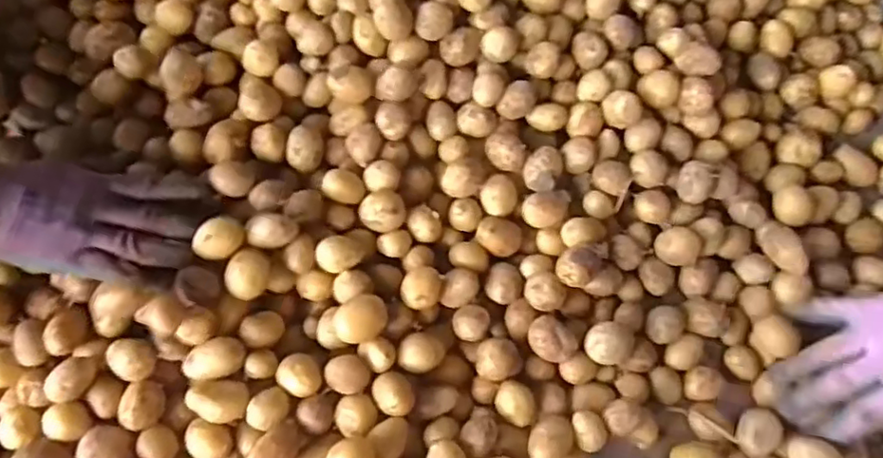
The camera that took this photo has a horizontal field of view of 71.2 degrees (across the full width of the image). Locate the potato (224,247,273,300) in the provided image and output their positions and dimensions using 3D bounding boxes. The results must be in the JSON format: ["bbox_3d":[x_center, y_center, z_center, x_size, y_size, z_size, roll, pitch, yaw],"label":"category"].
[{"bbox_3d":[-0.149,0.037,0.477,0.027,0.036,0.037,10,66,4],"label":"potato"}]

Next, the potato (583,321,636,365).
[{"bbox_3d":[0.132,0.091,0.489,0.037,0.032,0.034,0,66,0],"label":"potato"}]

